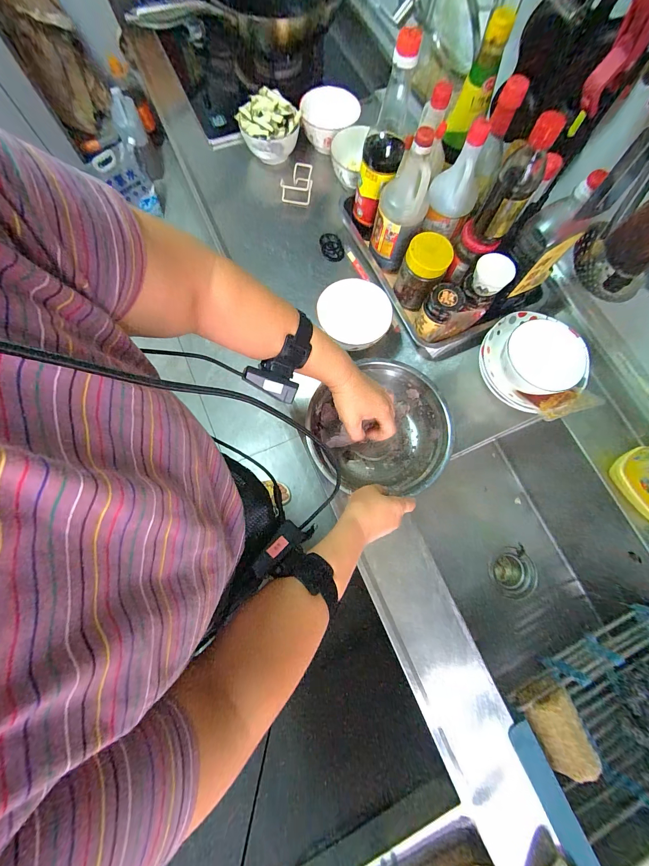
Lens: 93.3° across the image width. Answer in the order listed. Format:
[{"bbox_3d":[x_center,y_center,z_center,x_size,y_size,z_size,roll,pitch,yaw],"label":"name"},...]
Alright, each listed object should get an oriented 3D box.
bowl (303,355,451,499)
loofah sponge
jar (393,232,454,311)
[{"bbox_3d":[0.092,-0.013,0.529,0.222,0.077,0.209,0,76,-2],"label":"bowl"},{"bbox_3d":[0.366,0.470,0.482,0.077,0.058,0.105,-20,77,-7],"label":"loofah sponge"},{"bbox_3d":[0.182,-0.299,0.576,0.072,0.107,0.070,0,76,-2],"label":"jar"}]

